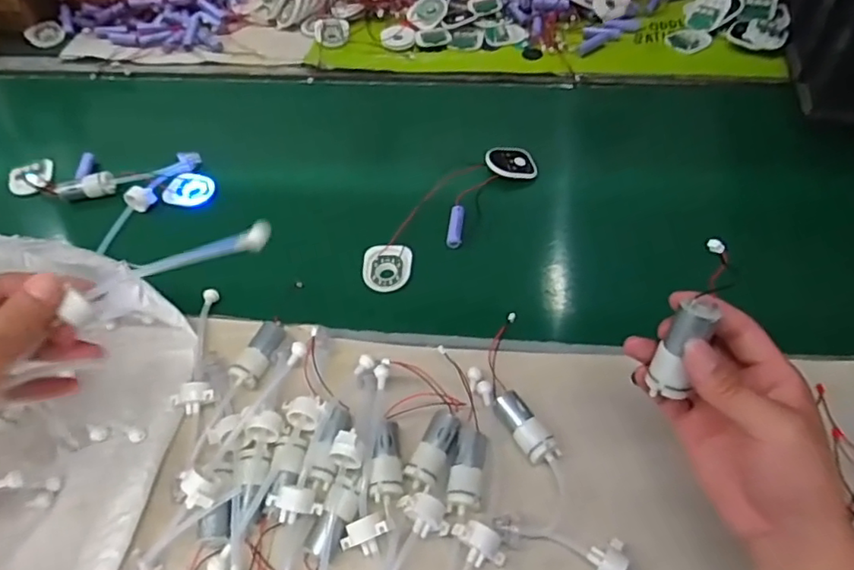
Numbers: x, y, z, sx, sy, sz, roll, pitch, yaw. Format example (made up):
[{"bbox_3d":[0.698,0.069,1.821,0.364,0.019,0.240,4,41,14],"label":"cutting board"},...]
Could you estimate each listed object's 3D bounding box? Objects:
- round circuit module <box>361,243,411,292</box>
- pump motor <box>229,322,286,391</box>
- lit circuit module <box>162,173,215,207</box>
[{"bbox_3d":[-0.040,-0.018,0.589,0.051,0.010,0.052,-5,55,0],"label":"round circuit module"},{"bbox_3d":[-0.149,0.063,0.515,0.024,0.022,0.060,14,57,13],"label":"pump motor"},{"bbox_3d":[-0.278,-0.111,0.676,0.054,0.015,0.040,7,55,9],"label":"lit circuit module"}]

